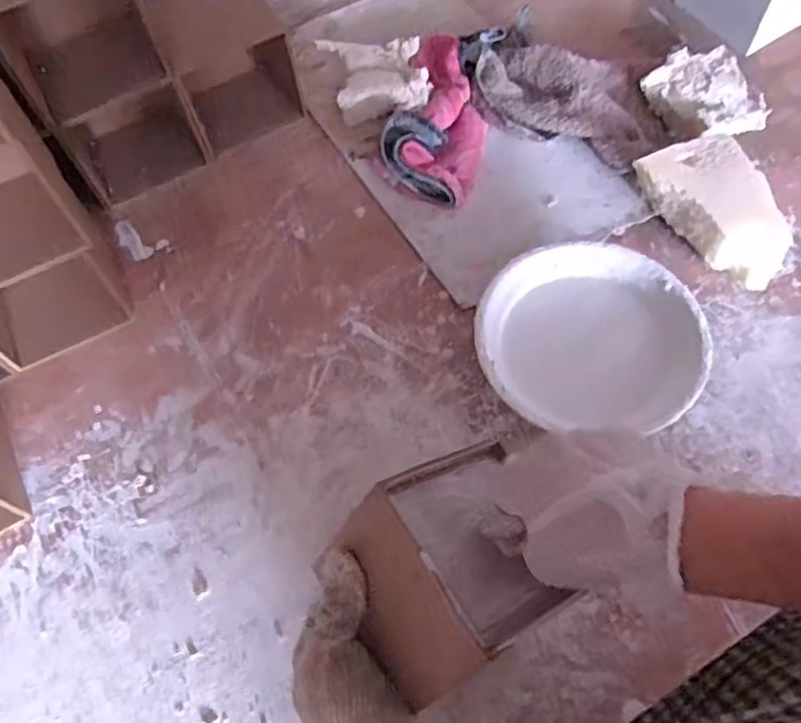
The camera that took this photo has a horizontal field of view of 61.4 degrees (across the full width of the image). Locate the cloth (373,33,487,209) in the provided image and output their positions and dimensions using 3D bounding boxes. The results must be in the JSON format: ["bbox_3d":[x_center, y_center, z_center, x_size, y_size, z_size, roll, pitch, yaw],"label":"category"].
[{"bbox_3d":[0.040,-0.243,0.667,0.088,0.052,0.196,10,64,8],"label":"cloth"}]

